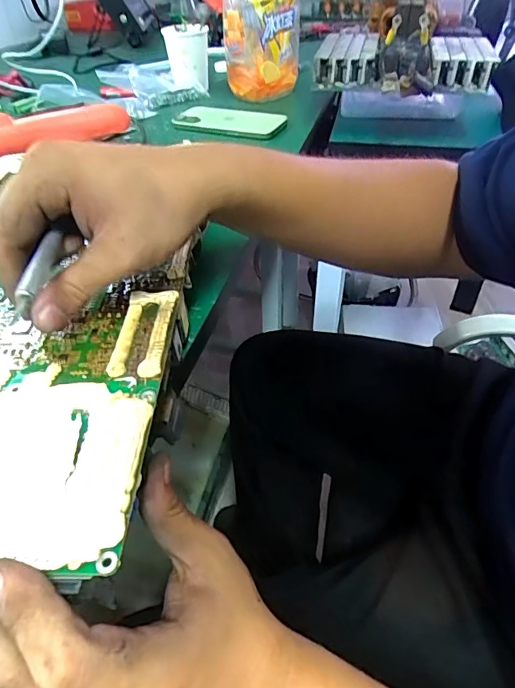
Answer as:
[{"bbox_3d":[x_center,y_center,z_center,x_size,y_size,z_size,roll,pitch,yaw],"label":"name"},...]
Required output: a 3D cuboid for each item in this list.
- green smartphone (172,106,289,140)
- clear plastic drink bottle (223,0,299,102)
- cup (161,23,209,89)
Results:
[{"bbox_3d":[-0.035,-0.290,0.600,0.144,0.014,0.066,16,45,18],"label":"green smartphone"},{"bbox_3d":[0.007,-0.451,0.630,0.100,0.183,0.108,1,43,3],"label":"clear plastic drink bottle"},{"bbox_3d":[-0.106,-0.437,0.699,0.065,0.084,0.062,-10,43,-9],"label":"cup"}]

